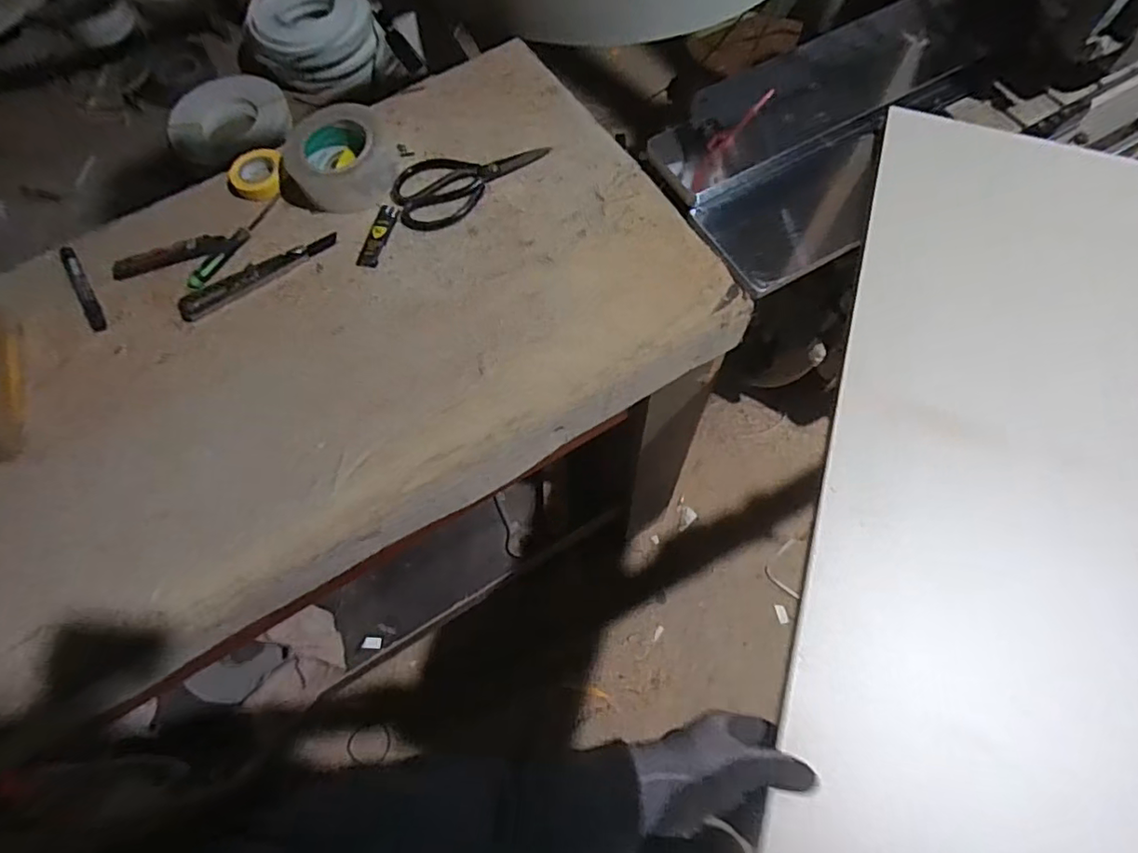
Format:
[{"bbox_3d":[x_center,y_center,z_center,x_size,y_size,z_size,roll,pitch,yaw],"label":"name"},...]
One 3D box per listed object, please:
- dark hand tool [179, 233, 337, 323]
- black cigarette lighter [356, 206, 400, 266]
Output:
[{"bbox_3d":[-0.345,-0.169,0.668,0.183,0.011,0.032,-30,70,-11],"label":"dark hand tool"},{"bbox_3d":[-0.216,-0.217,0.678,0.023,0.006,0.083,12,68,6],"label":"black cigarette lighter"}]

